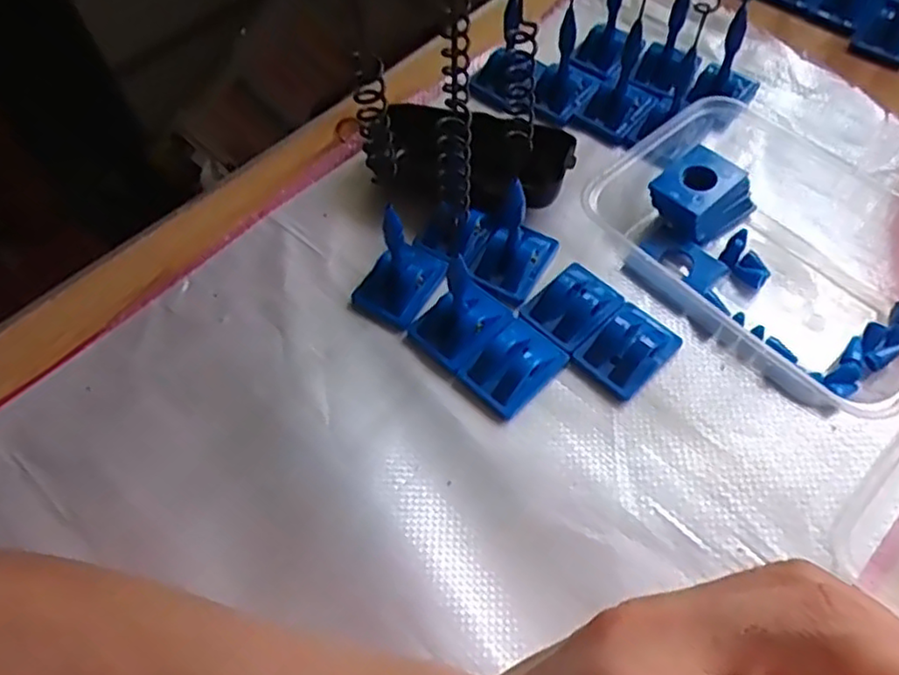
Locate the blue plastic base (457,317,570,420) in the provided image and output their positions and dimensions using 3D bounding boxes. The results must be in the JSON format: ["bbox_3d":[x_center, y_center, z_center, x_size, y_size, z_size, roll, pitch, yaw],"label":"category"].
[{"bbox_3d":[0.030,0.011,0.321,0.033,0.016,0.045,39,68,23],"label":"blue plastic base"}]

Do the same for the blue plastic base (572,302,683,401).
[{"bbox_3d":[0.085,0.005,0.325,0.043,0.014,0.032,-40,65,-19],"label":"blue plastic base"}]

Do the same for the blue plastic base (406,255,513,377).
[{"bbox_3d":[0.006,-0.013,0.326,0.043,0.030,0.037,-40,64,-19],"label":"blue plastic base"}]

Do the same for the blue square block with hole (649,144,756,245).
[{"bbox_3d":[0.134,-0.076,0.360,0.043,0.025,0.037,-33,62,-16],"label":"blue square block with hole"}]

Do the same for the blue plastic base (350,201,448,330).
[{"bbox_3d":[-0.028,-0.037,0.332,0.034,0.052,0.038,33,66,21],"label":"blue plastic base"}]

